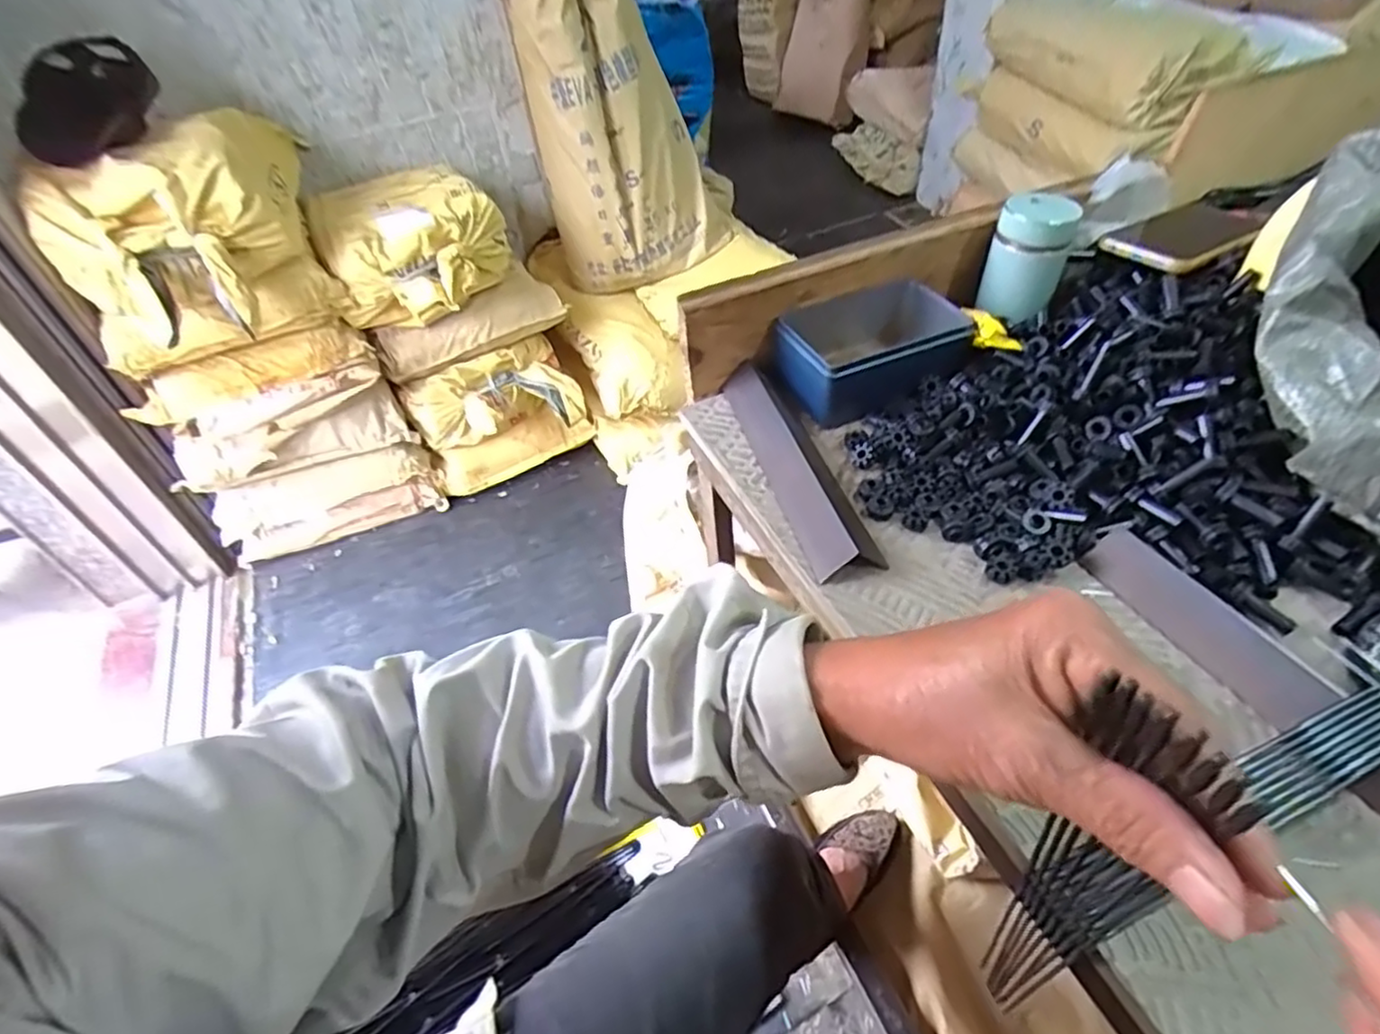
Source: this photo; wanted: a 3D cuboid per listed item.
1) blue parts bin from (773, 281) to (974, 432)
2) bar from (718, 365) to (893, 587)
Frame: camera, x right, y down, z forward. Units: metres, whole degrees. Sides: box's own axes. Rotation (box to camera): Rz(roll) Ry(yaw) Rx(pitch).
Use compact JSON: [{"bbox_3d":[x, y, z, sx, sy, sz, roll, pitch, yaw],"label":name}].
[{"bbox_3d":[0.157,-0.147,0.608,0.158,0.057,0.113,-15,46,-8],"label":"blue parts bin"},{"bbox_3d":[0.081,-0.048,0.537,0.048,0.032,0.241,-13,46,-6],"label":"bar"}]

